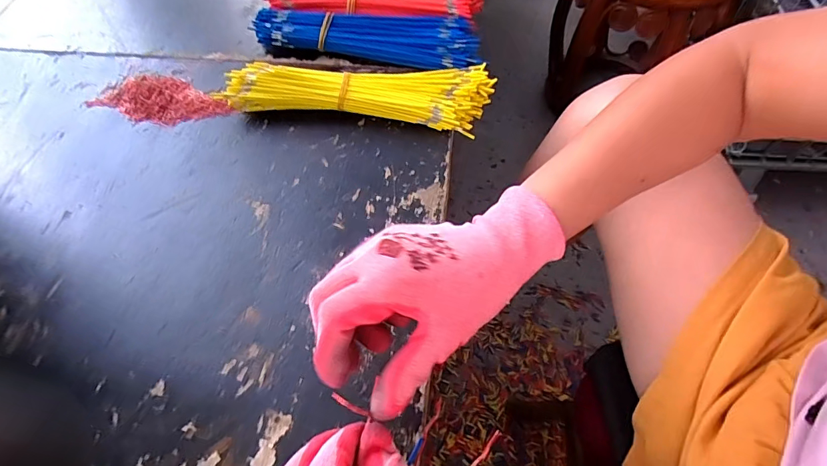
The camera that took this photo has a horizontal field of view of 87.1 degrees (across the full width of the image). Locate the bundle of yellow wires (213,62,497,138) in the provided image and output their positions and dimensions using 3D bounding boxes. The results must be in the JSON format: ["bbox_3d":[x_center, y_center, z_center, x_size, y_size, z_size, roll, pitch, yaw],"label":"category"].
[{"bbox_3d":[-0.055,-0.146,0.441,0.261,0.033,0.069,6,60,6],"label":"bundle of yellow wires"}]

